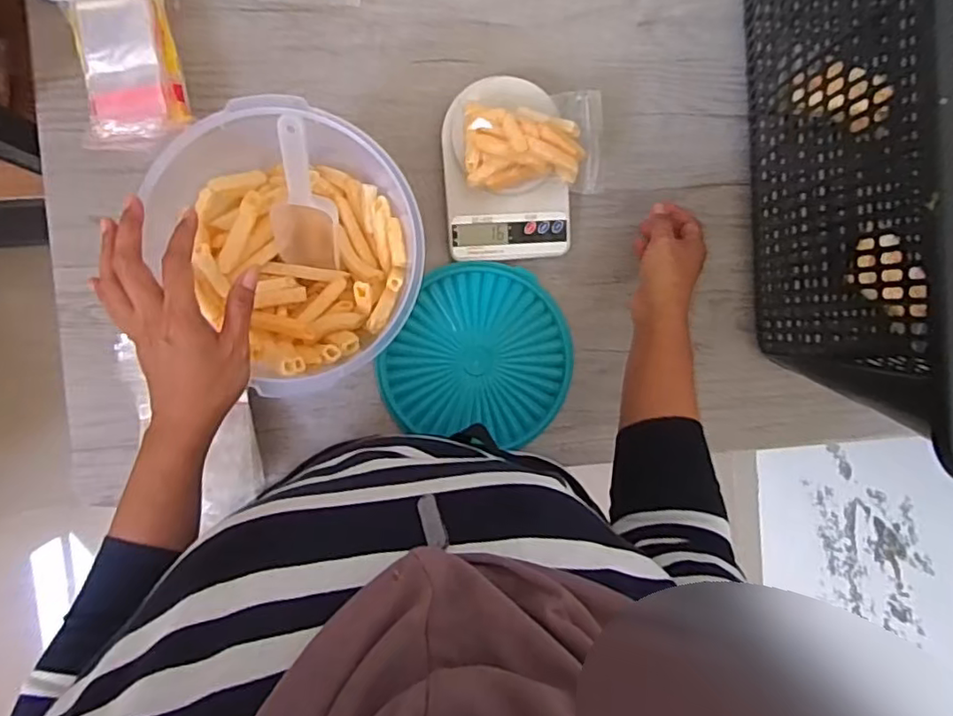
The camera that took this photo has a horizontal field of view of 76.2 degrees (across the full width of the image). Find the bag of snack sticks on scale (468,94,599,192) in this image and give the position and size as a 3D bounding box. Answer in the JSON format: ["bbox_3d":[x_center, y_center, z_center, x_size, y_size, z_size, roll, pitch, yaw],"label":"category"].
[{"bbox_3d":[0.058,-0.213,0.598,0.136,0.033,0.091,-2,94,-6],"label":"bag of snack sticks on scale"}]

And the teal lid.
[{"bbox_3d":[0.004,-0.005,0.654,0.193,0.020,0.186,0,94,-7],"label":"teal lid"}]

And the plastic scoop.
[{"bbox_3d":[-0.143,-0.130,0.504,0.056,0.142,0.037,4,62,-7],"label":"plastic scoop"}]

